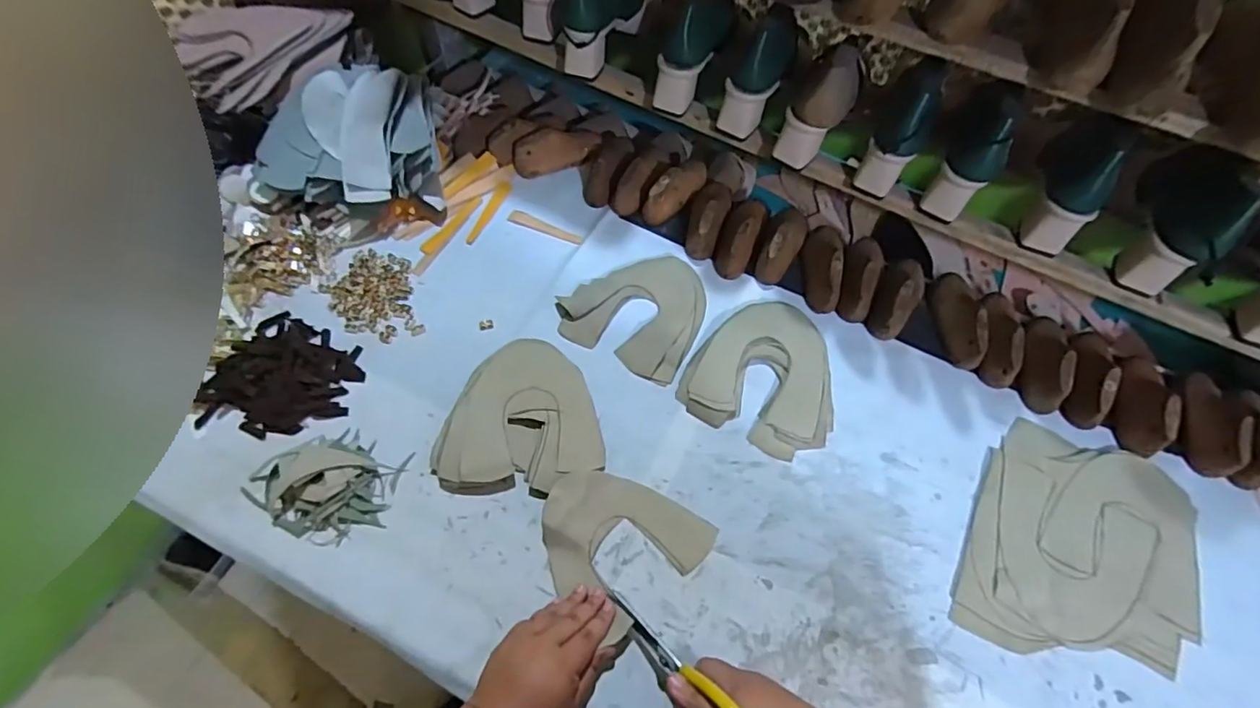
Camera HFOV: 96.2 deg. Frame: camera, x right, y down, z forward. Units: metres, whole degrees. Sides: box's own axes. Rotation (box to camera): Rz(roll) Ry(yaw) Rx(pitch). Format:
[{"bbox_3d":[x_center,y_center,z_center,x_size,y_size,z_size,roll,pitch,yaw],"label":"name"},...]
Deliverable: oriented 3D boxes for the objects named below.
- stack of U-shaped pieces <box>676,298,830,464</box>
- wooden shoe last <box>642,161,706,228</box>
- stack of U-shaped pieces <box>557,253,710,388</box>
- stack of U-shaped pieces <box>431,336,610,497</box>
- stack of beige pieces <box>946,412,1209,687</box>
[{"bbox_3d":[0.169,0.017,0.680,0.172,0.017,0.187,24,62,12],"label":"stack of U-shaped pieces"},{"bbox_3d":[0.068,-0.240,0.800,0.039,0.054,0.130,32,64,15],"label":"wooden shoe last"},{"bbox_3d":[0.014,-0.063,0.720,0.167,0.013,0.171,26,63,12],"label":"stack of U-shaped pieces"},{"bbox_3d":[-0.116,0.061,0.631,0.170,0.032,0.185,5,60,1],"label":"stack of U-shaped pieces"},{"bbox_3d":[0.478,0.203,0.595,0.228,0.007,0.250,22,62,10],"label":"stack of beige pieces"}]

